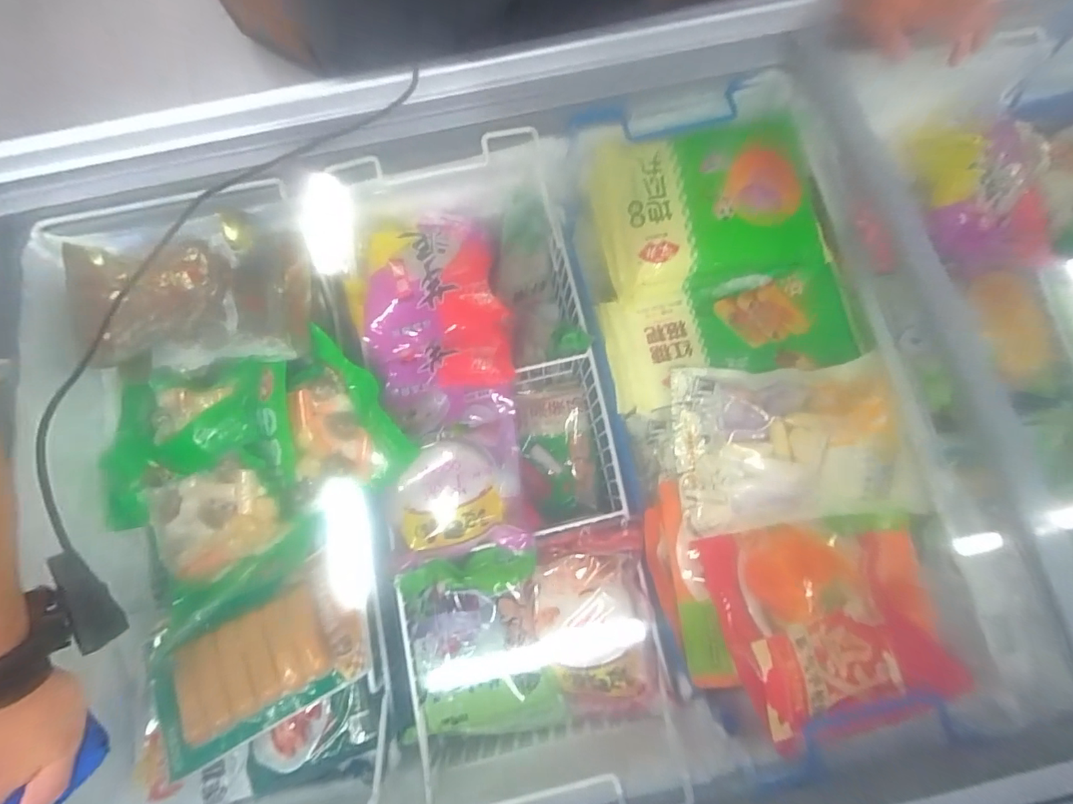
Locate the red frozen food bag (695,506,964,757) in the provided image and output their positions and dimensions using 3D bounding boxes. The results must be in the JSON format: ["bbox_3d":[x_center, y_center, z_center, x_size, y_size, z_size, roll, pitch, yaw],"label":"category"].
[{"bbox_3d":[0.287,0.208,0.468,0.222,0.079,0.176,-8,79,-1],"label":"red frozen food bag"}]

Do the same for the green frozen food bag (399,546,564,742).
[{"bbox_3d":[-0.064,0.274,0.542,0.152,0.029,0.196,-11,79,-2],"label":"green frozen food bag"}]

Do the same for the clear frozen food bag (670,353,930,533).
[{"bbox_3d":[0.263,0.041,0.501,0.234,0.060,0.165,-7,79,-1],"label":"clear frozen food bag"}]

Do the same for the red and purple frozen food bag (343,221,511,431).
[{"bbox_3d":[-0.130,-0.098,0.573,0.178,0.066,0.254,-14,79,-2],"label":"red and purple frozen food bag"}]

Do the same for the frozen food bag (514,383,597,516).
[{"bbox_3d":[0.025,0.060,0.663,0.100,0.040,0.179,-6,79,-1],"label":"frozen food bag"}]

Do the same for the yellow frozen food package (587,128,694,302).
[{"bbox_3d":[0.114,-0.210,0.552,0.084,0.076,0.175,-10,79,-1],"label":"yellow frozen food package"}]

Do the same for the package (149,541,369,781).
[{"bbox_3d":[-0.294,0.269,0.525,0.229,0.044,0.148,-26,80,-4],"label":"package"}]

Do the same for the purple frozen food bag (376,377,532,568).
[{"bbox_3d":[-0.096,0.075,0.547,0.157,0.047,0.197,-6,79,-1],"label":"purple frozen food bag"}]

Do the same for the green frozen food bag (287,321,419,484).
[{"bbox_3d":[-0.228,0.018,0.541,0.124,0.041,0.182,-32,80,-5],"label":"green frozen food bag"}]

